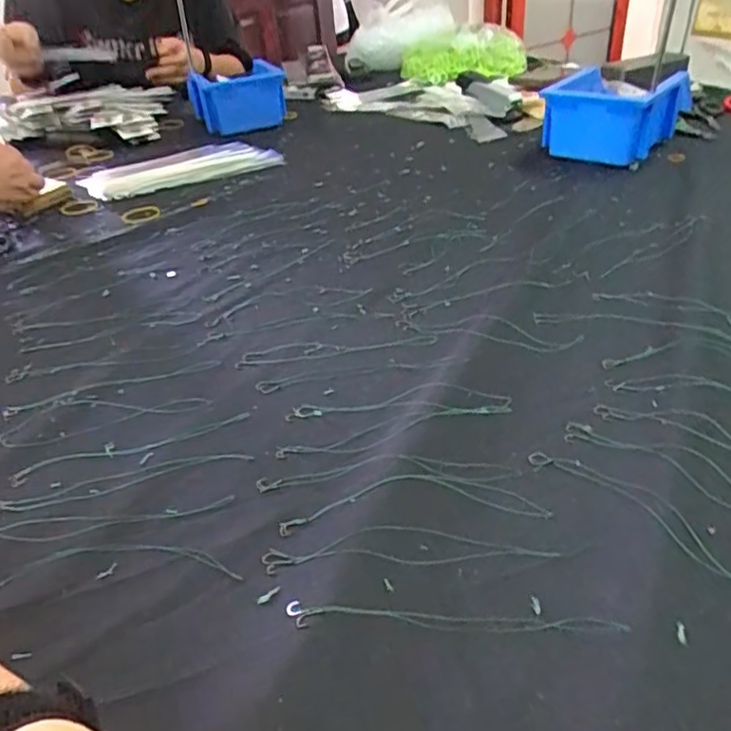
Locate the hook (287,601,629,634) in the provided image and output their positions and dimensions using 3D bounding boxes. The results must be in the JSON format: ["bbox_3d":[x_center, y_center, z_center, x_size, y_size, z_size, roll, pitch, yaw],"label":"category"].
[{"bbox_3d":[0.039,0.114,0.287,0.150,0.009,0.013,-1,36,7],"label":"hook"}]

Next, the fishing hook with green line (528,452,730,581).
[{"bbox_3d":[0.148,0.078,0.330,0.021,0.004,0.141,-30,43,-30],"label":"fishing hook with green line"}]

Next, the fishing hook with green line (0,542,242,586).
[{"bbox_3d":[-0.134,0.107,0.334,0.138,0.004,0.031,-6,36,0],"label":"fishing hook with green line"}]

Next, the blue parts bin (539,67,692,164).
[{"bbox_3d":[0.299,-0.305,0.770,0.120,0.078,0.164,24,45,34],"label":"blue parts bin"}]

